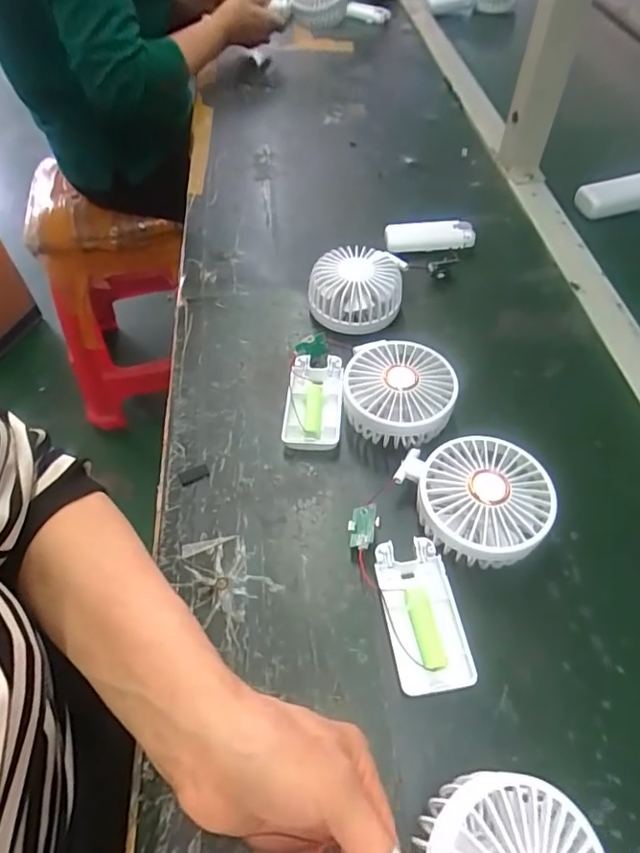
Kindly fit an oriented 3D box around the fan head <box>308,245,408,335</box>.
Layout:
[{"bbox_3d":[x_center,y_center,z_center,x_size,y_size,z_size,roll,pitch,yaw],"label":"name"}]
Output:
[{"bbox_3d":[0.032,-0.128,0.502,0.087,0.044,0.084,7,53,7],"label":"fan head"}]

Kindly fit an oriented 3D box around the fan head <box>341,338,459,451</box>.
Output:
[{"bbox_3d":[0.062,-0.023,0.421,0.081,0.044,0.082,9,53,8],"label":"fan head"}]

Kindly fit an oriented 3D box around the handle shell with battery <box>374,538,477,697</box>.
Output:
[{"bbox_3d":[0.063,0.118,0.339,0.046,0.014,0.091,-8,53,-5],"label":"handle shell with battery"}]

